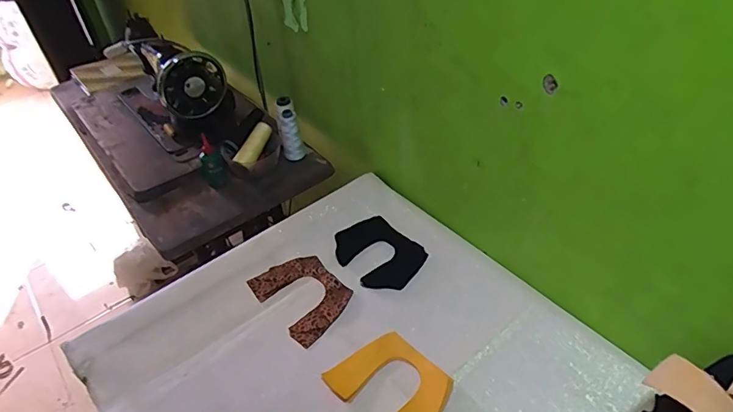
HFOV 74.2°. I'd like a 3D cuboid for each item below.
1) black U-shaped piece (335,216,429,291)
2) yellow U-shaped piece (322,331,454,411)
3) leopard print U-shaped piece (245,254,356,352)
[{"bbox_3d":[0.018,0.079,0.839,0.117,0.005,0.156,-35,52,-27],"label":"black U-shaped piece"},{"bbox_3d":[0.036,0.244,0.655,0.121,0.008,0.152,-36,53,-28],"label":"yellow U-shaped piece"},{"bbox_3d":[-0.101,0.142,0.785,0.117,0.010,0.158,-33,52,-26],"label":"leopard print U-shaped piece"}]

